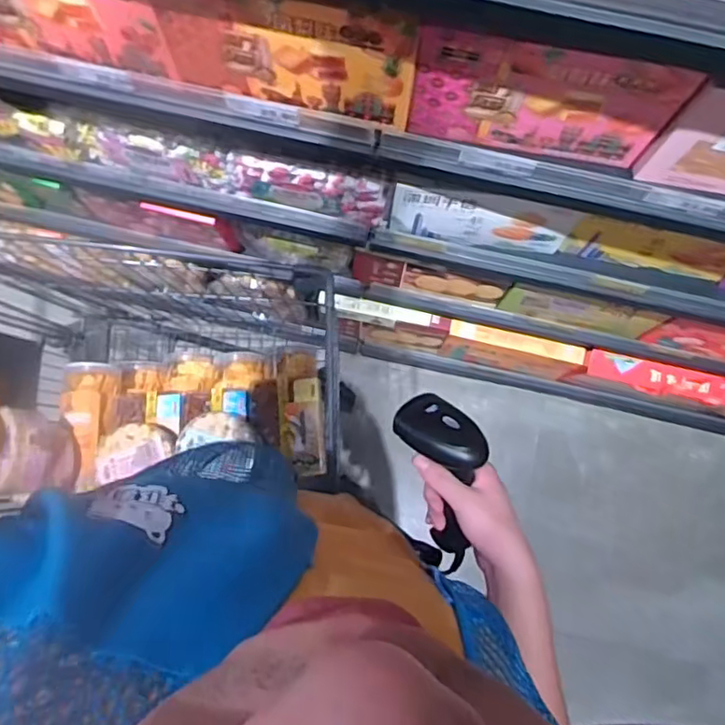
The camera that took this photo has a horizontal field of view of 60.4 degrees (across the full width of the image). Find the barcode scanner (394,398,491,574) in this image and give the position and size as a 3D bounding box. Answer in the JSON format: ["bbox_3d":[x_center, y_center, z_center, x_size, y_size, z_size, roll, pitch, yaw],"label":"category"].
[{"bbox_3d":[0.081,0.124,0.611,0.077,0.064,0.173,-8,104,-3],"label":"barcode scanner"}]

